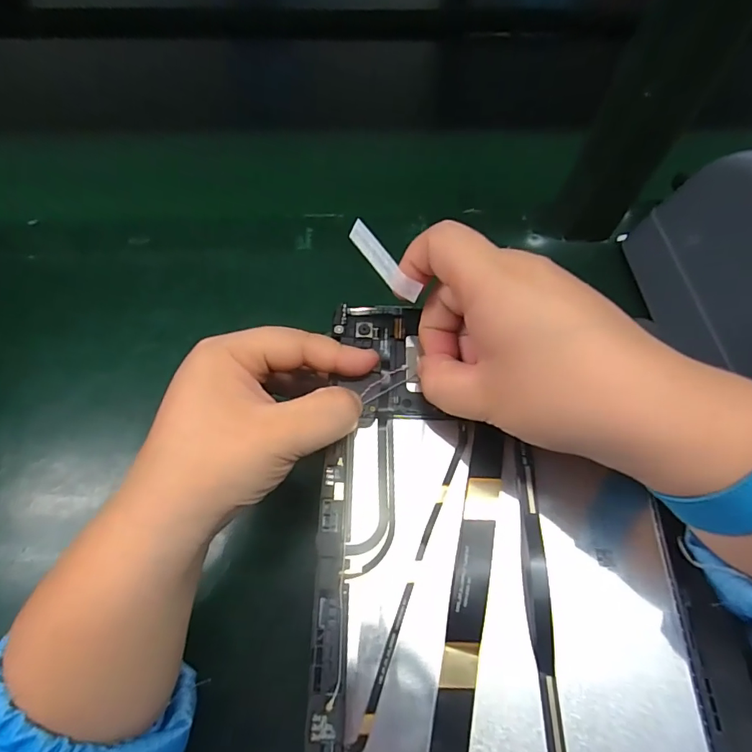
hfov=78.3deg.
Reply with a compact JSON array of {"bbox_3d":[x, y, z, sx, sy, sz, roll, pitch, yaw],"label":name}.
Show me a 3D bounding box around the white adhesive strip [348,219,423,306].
[{"bbox_3d":[0.003,-0.054,0.214,0.009,0.007,0.050,-30,66,-16],"label":"white adhesive strip"}]

